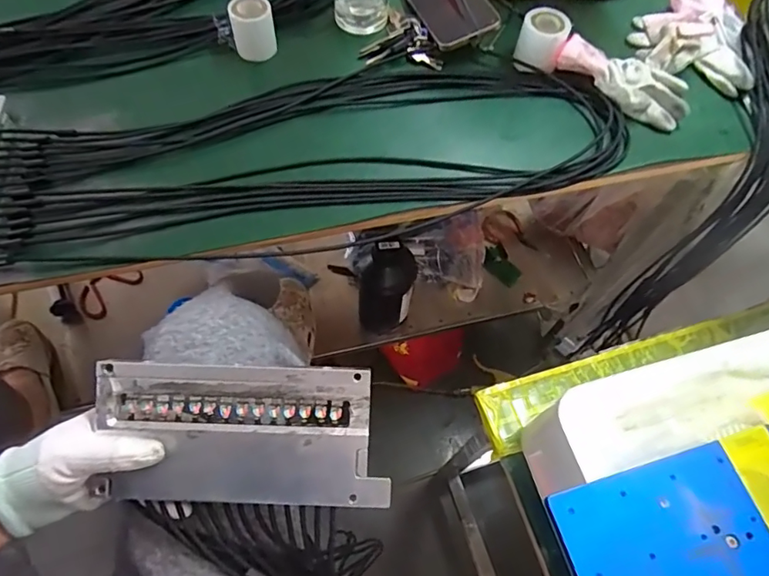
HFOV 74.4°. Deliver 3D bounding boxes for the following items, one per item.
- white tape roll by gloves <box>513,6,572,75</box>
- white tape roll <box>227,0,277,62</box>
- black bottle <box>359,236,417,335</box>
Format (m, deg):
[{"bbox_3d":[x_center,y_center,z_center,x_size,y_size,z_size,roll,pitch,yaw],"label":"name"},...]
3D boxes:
[{"bbox_3d":[0.182,-0.287,0.588,0.051,0.046,0.054,1,62,-3],"label":"white tape roll by gloves"},{"bbox_3d":[-0.150,-0.298,0.578,0.047,0.051,0.047,1,62,-3],"label":"white tape roll"},{"bbox_3d":[0.001,0.009,0.825,0.089,0.210,0.062,6,61,0],"label":"black bottle"}]

